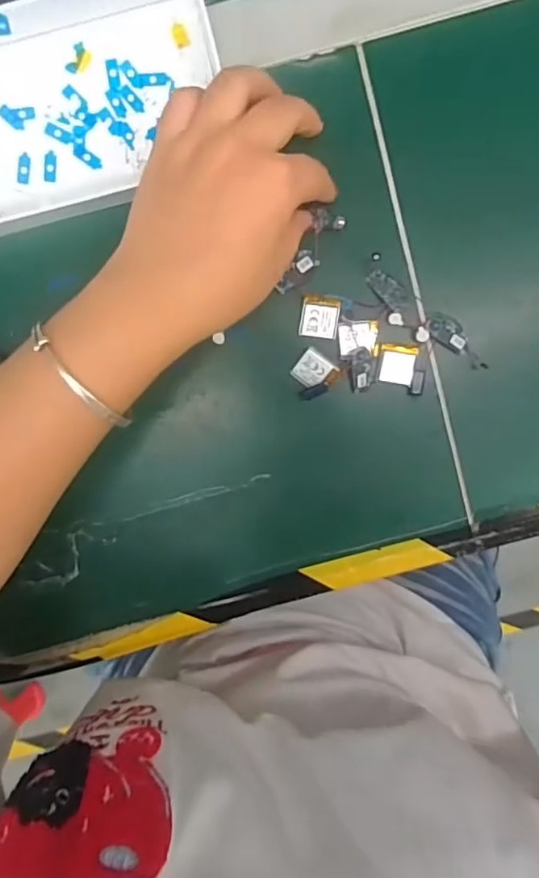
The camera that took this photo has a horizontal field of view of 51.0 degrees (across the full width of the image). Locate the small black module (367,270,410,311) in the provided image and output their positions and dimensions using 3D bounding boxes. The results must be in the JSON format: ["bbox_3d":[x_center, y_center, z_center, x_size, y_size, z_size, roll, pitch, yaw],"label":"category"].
[{"bbox_3d":[0.068,-0.085,0.324,0.012,0.004,0.028,-45,83,4],"label":"small black module"}]

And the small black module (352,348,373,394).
[{"bbox_3d":[0.054,-0.039,0.329,0.013,0.007,0.028,-8,119,0],"label":"small black module"}]

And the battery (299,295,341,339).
[{"bbox_3d":[0.029,-0.070,0.323,0.022,0.004,0.023,7,96,0],"label":"battery"}]

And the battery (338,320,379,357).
[{"bbox_3d":[0.052,-0.058,0.324,0.022,0.005,0.019,-2,96,0],"label":"battery"}]

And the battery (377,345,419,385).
[{"bbox_3d":[0.074,-0.043,0.327,0.021,0.004,0.021,8,96,-1],"label":"battery"}]

